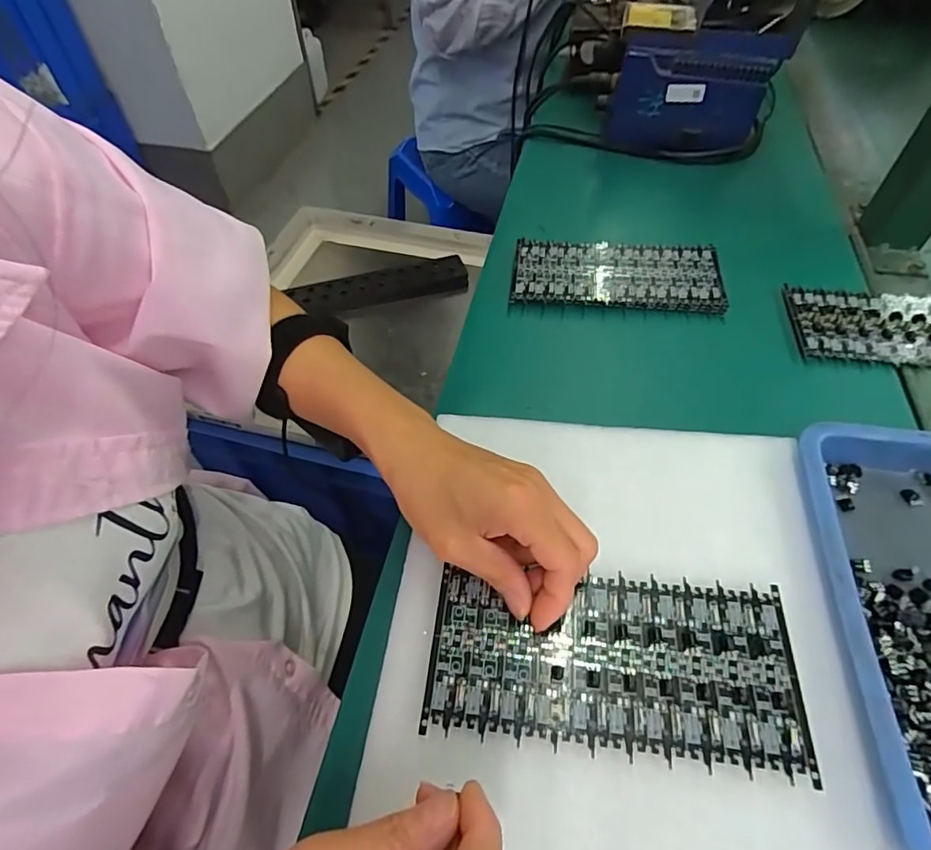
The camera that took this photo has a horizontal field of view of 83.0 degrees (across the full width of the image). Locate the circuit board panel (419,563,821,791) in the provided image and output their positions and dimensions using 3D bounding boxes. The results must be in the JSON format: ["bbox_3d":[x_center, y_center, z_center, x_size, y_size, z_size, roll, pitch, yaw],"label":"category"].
[{"bbox_3d":[0.066,0.110,0.243,0.163,0.004,0.075,0,53,5],"label":"circuit board panel"}]

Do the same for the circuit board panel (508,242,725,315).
[{"bbox_3d":[0.121,-0.124,0.430,0.161,0.013,0.077,6,53,5],"label":"circuit board panel"}]

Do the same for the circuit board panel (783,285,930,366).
[{"bbox_3d":[0.324,-0.069,0.384,0.160,0.013,0.072,6,53,5],"label":"circuit board panel"}]

